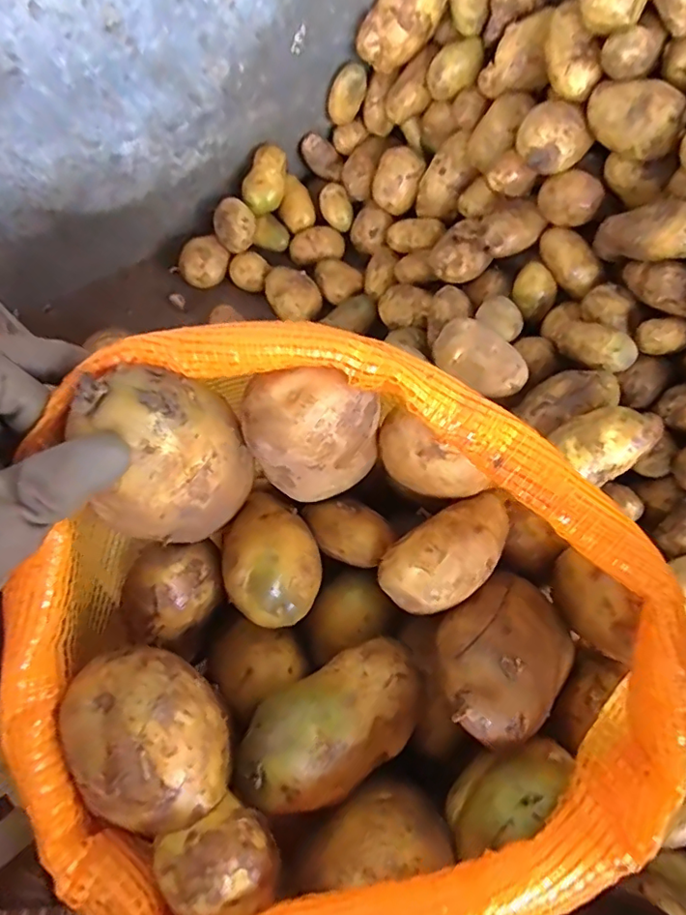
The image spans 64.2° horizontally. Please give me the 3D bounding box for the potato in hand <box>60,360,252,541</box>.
[{"bbox_3d":[-0.085,0.000,0.277,0.070,0.097,0.062,-18,68,-7],"label":"potato in hand"}]

